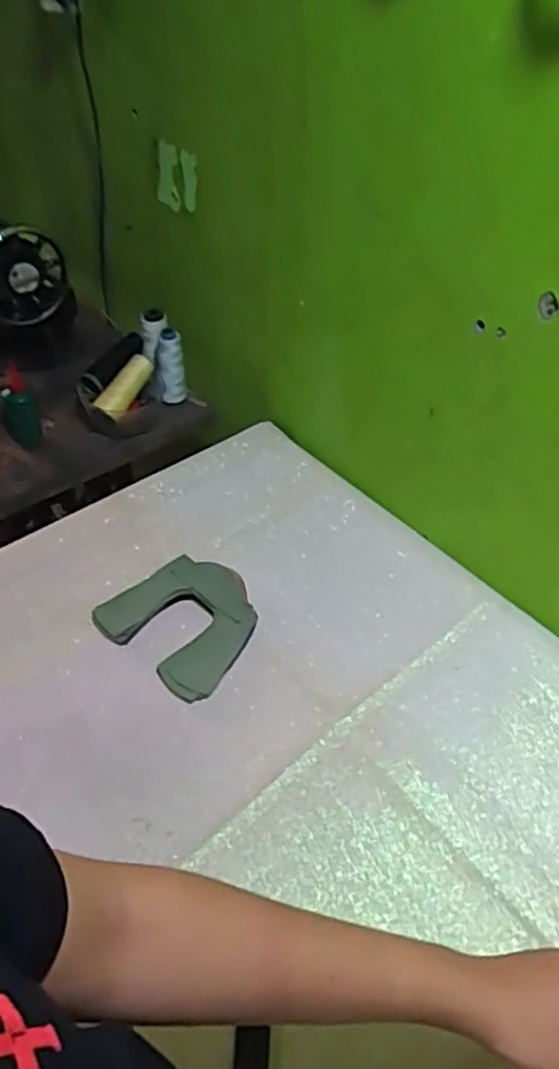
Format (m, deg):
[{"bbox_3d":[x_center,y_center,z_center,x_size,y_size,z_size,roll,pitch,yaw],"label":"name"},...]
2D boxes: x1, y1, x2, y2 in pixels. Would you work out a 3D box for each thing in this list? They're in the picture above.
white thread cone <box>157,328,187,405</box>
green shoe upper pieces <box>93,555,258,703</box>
[{"bbox_3d":[-0.163,-0.250,1.029,0.043,0.109,0.043,-2,47,-8],"label":"white thread cone"},{"bbox_3d":[-0.105,0.091,0.758,0.157,0.029,0.140,33,52,23],"label":"green shoe upper pieces"}]

